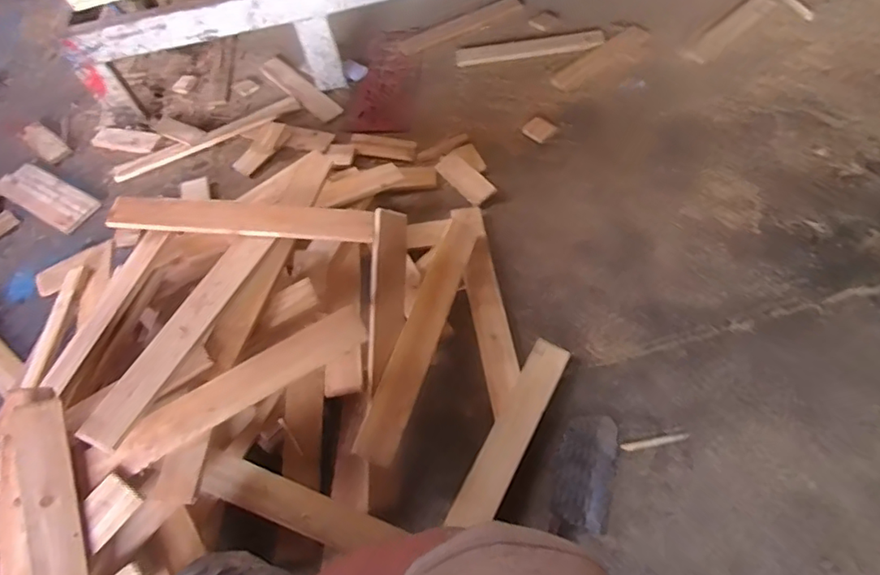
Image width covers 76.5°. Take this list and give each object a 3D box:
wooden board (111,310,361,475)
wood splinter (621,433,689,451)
[{"bbox_3d":[-0.303,0.152,0.867,0.402,0.018,0.068,-31,84,-6],"label":"wooden board"},{"bbox_3d":[0.353,0.252,0.914,0.108,0.011,0.015,-12,58,-1],"label":"wood splinter"}]

